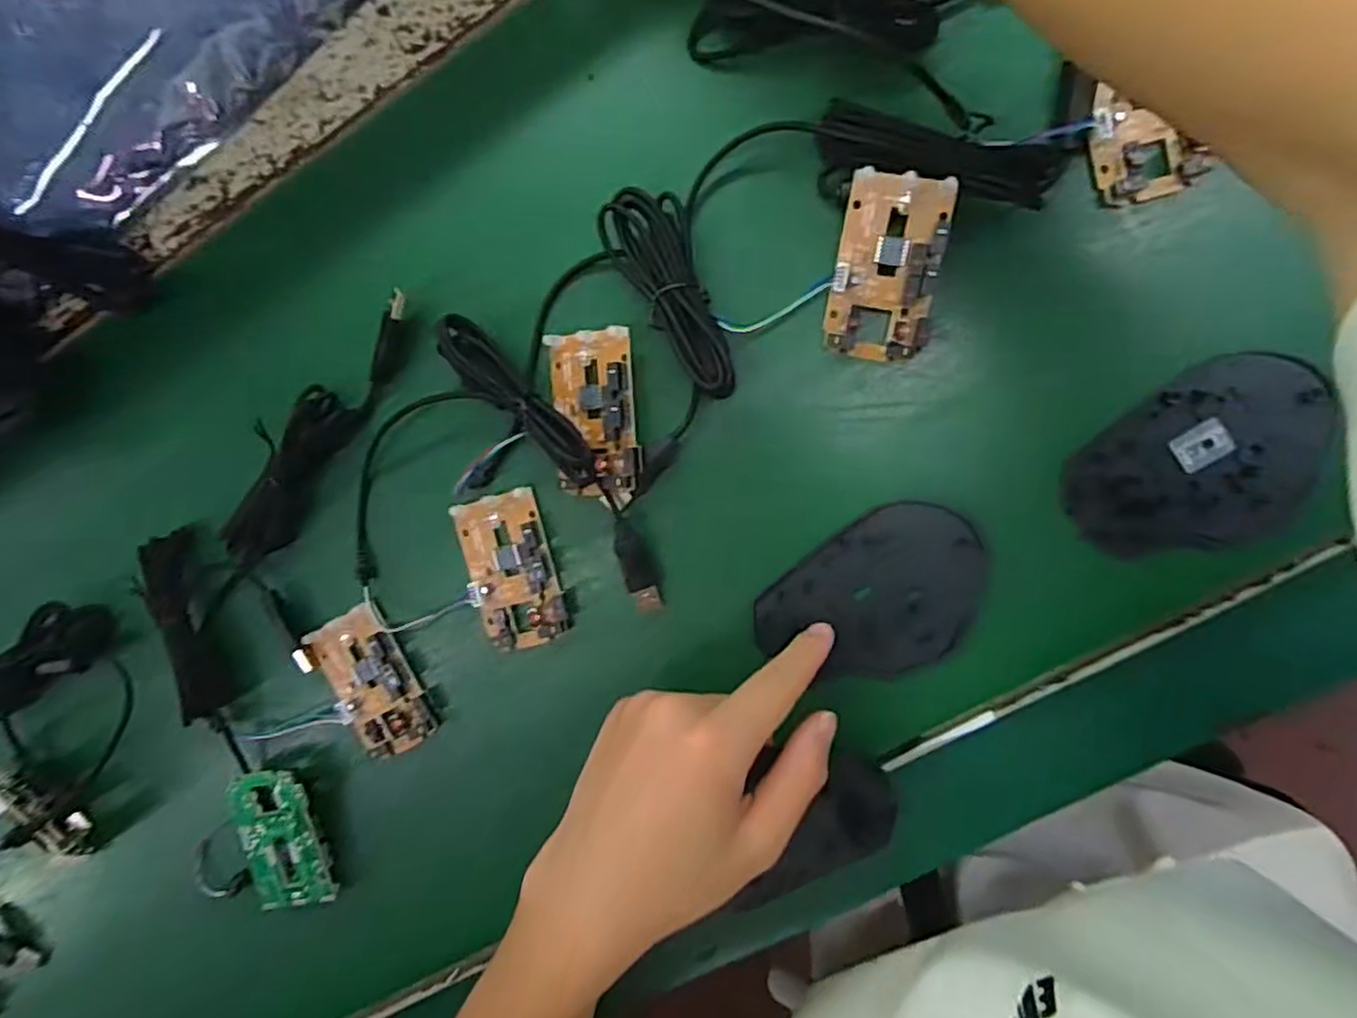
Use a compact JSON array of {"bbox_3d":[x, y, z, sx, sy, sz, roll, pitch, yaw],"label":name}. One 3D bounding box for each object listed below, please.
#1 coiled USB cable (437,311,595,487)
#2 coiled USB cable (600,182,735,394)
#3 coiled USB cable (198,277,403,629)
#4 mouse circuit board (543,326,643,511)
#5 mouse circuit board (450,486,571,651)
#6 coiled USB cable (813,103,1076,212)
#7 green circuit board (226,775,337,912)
[{"bbox_3d":[-0.079,-0.051,0.337,0.103,0.031,0.024,44,97,0],"label":"coiled USB cable"},{"bbox_3d":[-0.003,-0.099,0.331,0.037,0.025,0.098,-22,93,6],"label":"coiled USB cable"},{"bbox_3d":[-0.198,-0.022,0.367,0.027,0.029,0.205,38,97,1],"label":"coiled USB cable"},{"bbox_3d":[-0.041,-0.043,0.340,0.042,0.022,0.083,-4,95,5],"label":"mouse circuit board"},{"bbox_3d":[-0.086,0.032,0.360,0.043,0.012,0.079,-14,92,10],"label":"mouse circuit board"},{"bbox_3d":[0.114,-0.151,0.309,0.107,0.037,0.035,14,96,3],"label":"coiled USB cable"},{"bbox_3d":[-0.215,0.179,0.381,0.043,0.015,0.079,-10,94,6],"label":"green circuit board"}]

